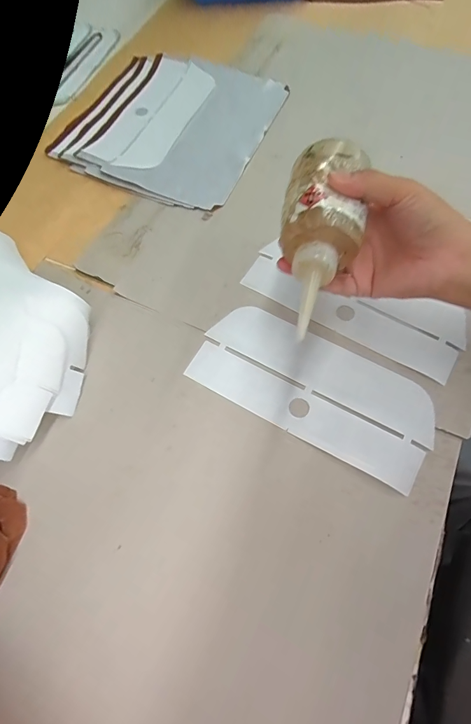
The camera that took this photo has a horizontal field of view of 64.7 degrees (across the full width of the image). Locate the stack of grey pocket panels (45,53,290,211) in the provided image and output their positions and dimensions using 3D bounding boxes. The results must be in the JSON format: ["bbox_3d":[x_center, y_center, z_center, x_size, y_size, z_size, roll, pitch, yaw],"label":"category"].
[{"bbox_3d":[-0.089,-0.327,0.503,0.253,0.018,0.256,21,67,10],"label":"stack of grey pocket panels"}]

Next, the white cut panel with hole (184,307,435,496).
[{"bbox_3d":[0.069,0.022,0.342,0.214,0.005,0.096,27,71,15],"label":"white cut panel with hole"}]

